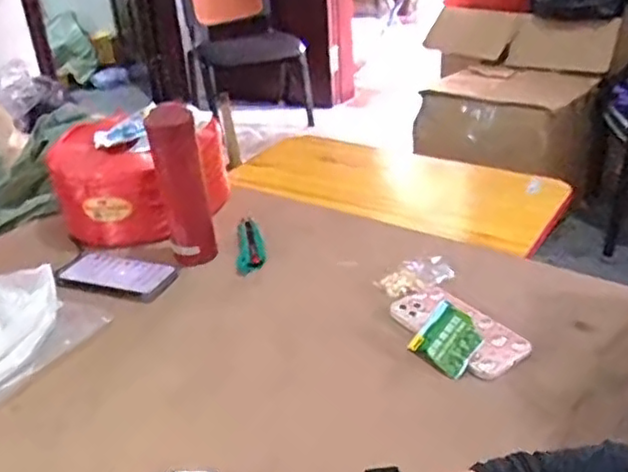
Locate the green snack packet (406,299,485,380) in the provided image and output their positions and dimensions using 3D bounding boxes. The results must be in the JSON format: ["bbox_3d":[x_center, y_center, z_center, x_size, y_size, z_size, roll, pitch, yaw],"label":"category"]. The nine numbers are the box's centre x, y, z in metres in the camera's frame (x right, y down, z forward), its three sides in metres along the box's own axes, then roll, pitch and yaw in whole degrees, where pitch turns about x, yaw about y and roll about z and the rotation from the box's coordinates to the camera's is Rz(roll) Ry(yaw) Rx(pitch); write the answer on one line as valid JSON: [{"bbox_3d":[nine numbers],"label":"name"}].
[{"bbox_3d":[0.151,0.115,0.753,0.071,0.014,0.069,30,85,41],"label":"green snack packet"}]

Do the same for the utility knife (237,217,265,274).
[{"bbox_3d":[-0.094,0.011,0.979,0.038,0.018,0.124,-5,30,-4],"label":"utility knife"}]

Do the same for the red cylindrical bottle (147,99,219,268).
[{"bbox_3d":[-0.181,-0.070,0.924,0.068,0.212,0.057,-15,32,-21],"label":"red cylindrical bottle"}]

